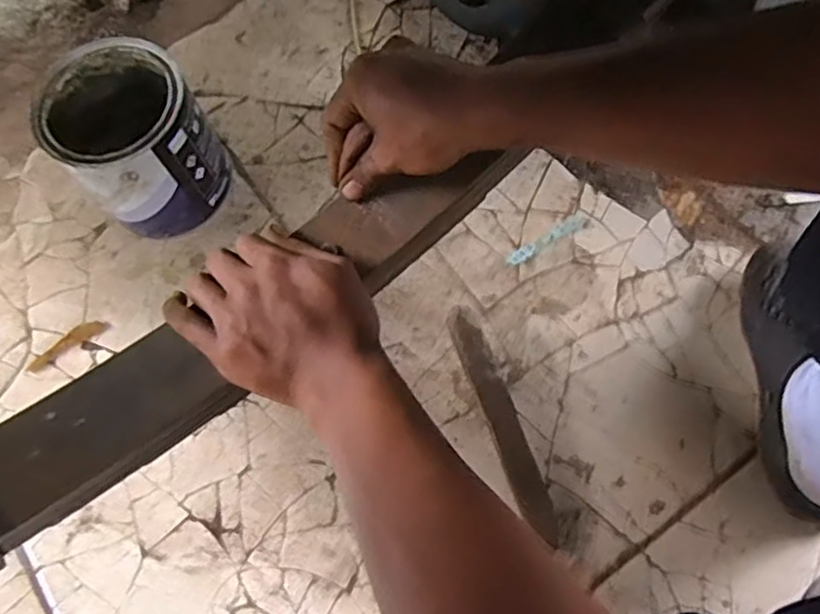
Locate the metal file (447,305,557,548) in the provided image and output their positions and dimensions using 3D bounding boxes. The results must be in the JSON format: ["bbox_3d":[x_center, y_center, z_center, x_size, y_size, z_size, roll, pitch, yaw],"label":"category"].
[{"bbox_3d":[0.088,0.107,0.622,0.032,0.012,0.225,-19,77,-13],"label":"metal file"}]

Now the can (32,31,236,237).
[{"bbox_3d":[-0.294,-0.181,0.709,0.153,0.155,0.162,-24,72,-6],"label":"can"}]

